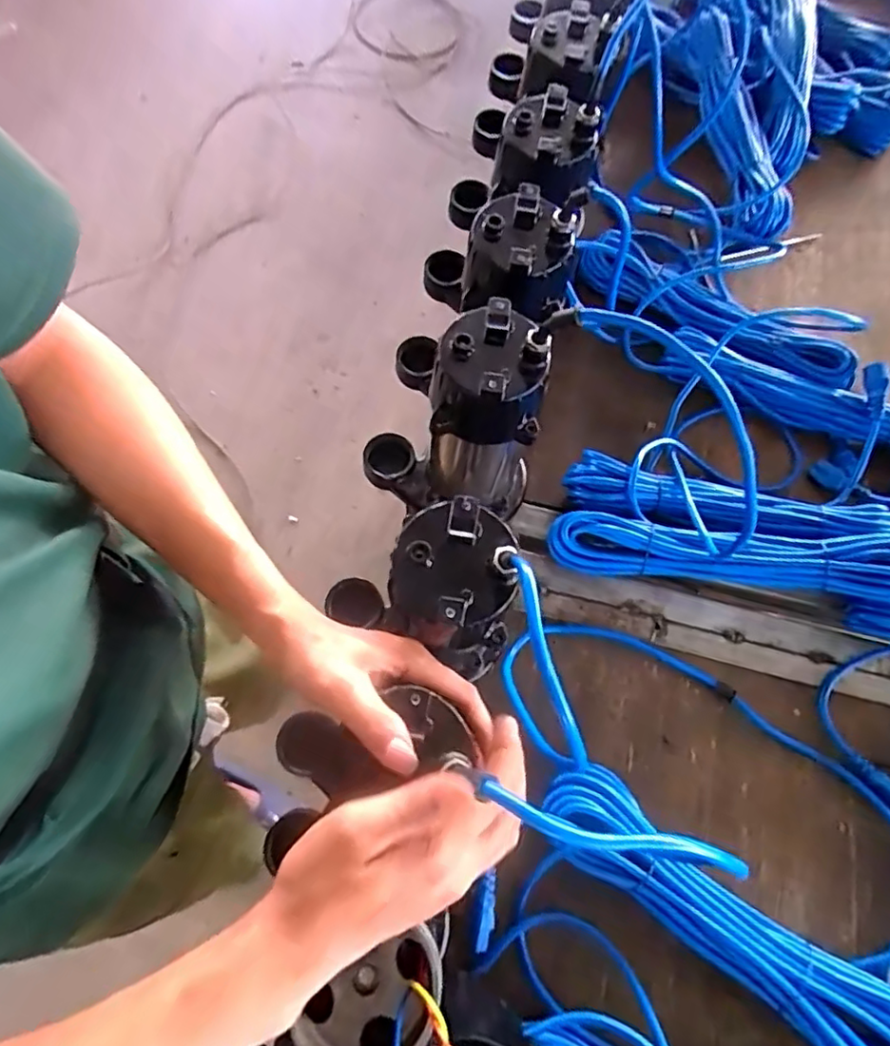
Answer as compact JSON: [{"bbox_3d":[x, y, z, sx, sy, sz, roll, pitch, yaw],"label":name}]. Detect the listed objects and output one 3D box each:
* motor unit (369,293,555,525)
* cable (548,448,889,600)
[{"bbox_3d":[0.006,-0.096,0.549,0.171,0.224,0.088,10,69,1],"label":"motor unit"},{"bbox_3d":[0.289,0.001,0.608,0.355,0.087,0.126,7,69,0],"label":"cable"}]

